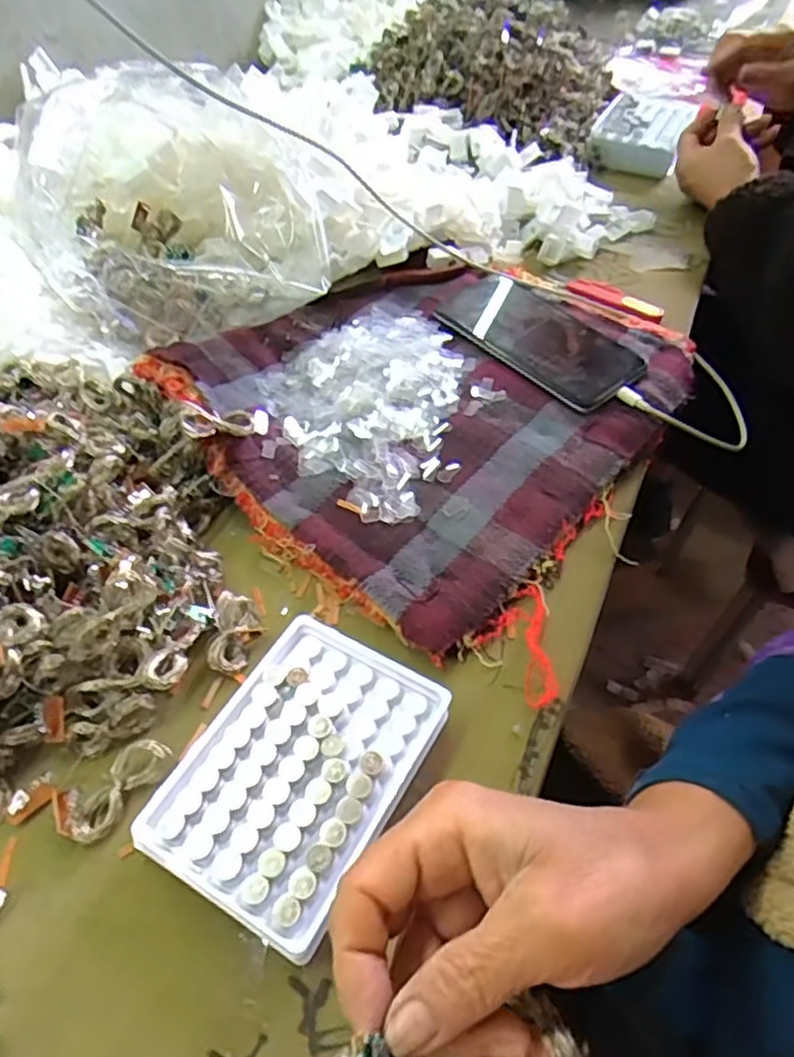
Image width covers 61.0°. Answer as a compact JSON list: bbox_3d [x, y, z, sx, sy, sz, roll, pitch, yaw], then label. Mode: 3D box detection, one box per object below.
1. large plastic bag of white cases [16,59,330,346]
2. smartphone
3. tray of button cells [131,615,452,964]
[{"bbox_3d":[-0.160,-0.244,0.531,0.193,0.082,0.209,-9,51,-6],"label":"large plastic bag of white cases"},{"bbox_3d":[0.111,-0.155,0.520,0.086,0.011,0.165,-33,57,-23],"label":"smartphone"},{"bbox_3d":[-0.046,0.111,0.319,0.095,0.025,0.131,24,55,19],"label":"tray of button cells"}]

